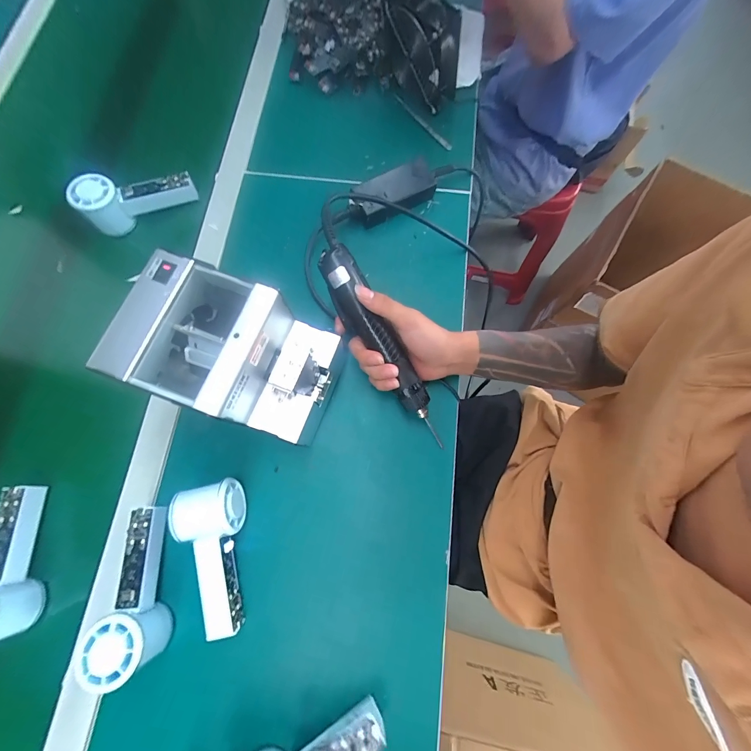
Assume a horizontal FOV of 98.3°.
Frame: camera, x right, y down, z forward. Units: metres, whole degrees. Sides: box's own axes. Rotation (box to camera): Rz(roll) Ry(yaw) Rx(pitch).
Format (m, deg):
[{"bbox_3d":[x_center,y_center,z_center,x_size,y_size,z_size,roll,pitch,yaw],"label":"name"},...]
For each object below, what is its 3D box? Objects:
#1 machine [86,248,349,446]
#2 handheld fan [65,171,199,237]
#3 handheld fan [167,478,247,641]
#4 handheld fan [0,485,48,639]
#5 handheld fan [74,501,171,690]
[{"bbox_3d":[-0.134,-0.018,0.330,0.180,0.115,0.122,18,75,6],"label":"machine"},{"bbox_3d":[-0.333,-0.252,0.453,0.144,0.056,0.042,-16,75,-4],"label":"handheld fan"},{"bbox_3d":[-0.168,0.195,0.356,0.065,0.066,0.147,-15,74,-4],"label":"handheld fan"},{"bbox_3d":[-0.400,0.197,0.344,0.047,0.062,0.144,-12,74,-3],"label":"handheld fan"},{"bbox_3d":[-0.245,0.224,0.343,0.055,0.064,0.151,-4,60,-1],"label":"handheld fan"}]

